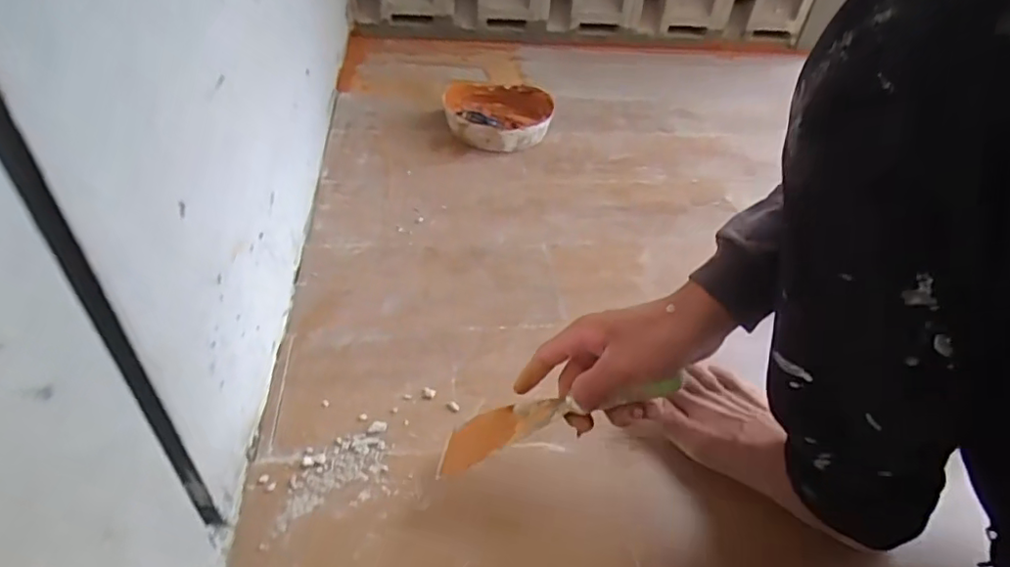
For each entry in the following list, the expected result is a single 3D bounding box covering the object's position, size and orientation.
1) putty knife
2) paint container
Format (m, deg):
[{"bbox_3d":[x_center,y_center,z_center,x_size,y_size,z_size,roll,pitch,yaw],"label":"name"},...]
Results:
[{"bbox_3d":[0.037,0.105,0.457,0.200,0.015,0.057,-21,35,25],"label":"putty knife"},{"bbox_3d":[-0.011,-0.285,0.973,0.177,0.055,0.179,2,42,-5],"label":"paint container"}]

